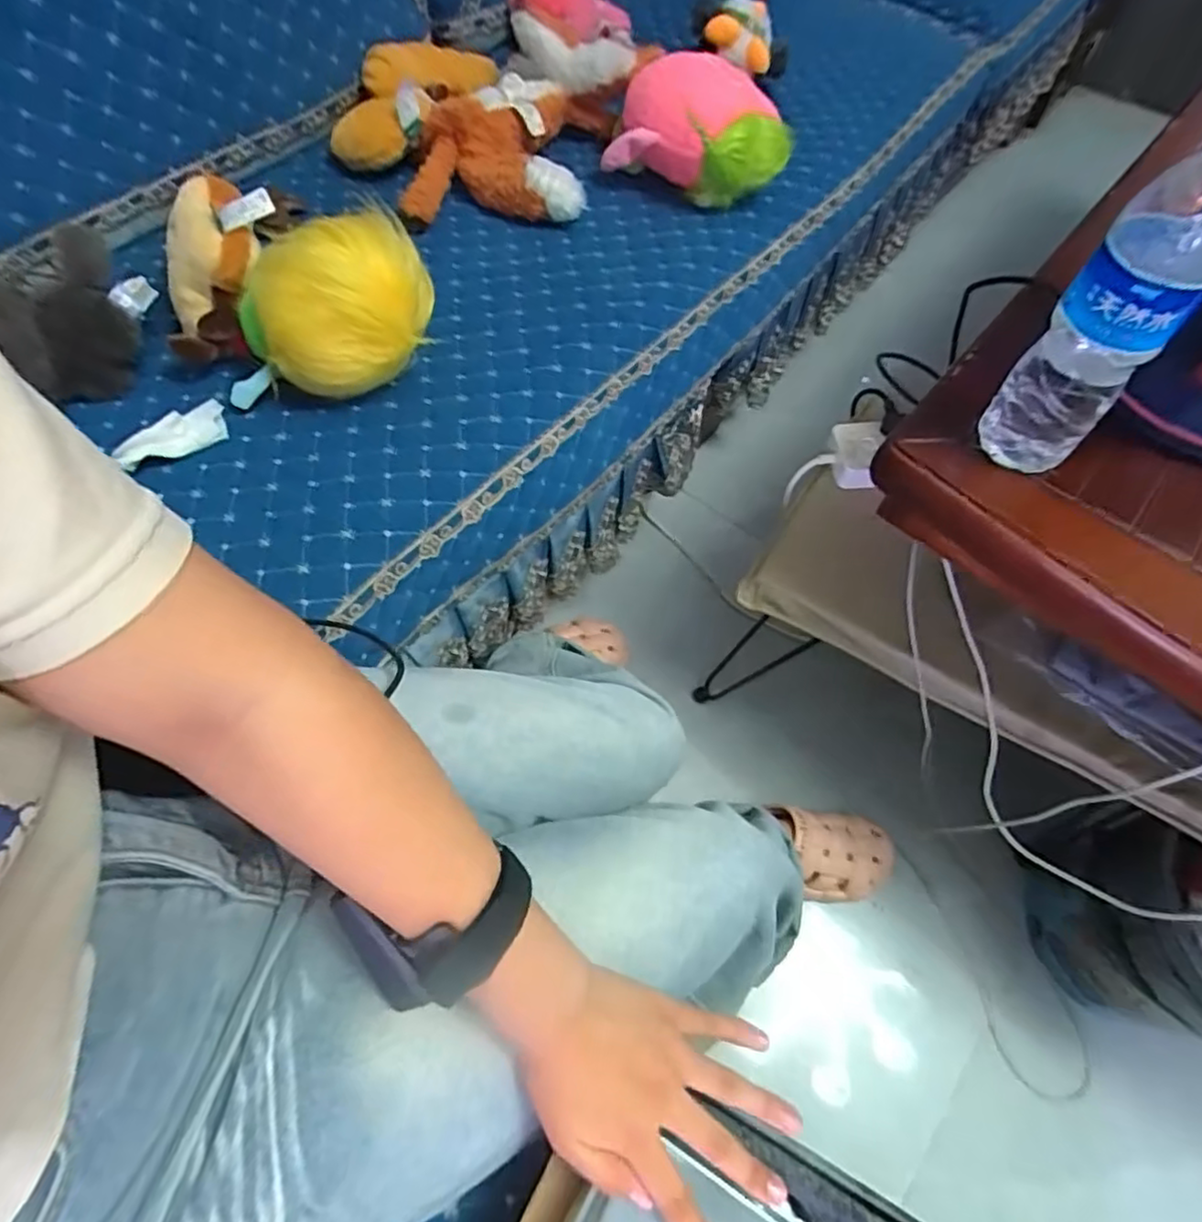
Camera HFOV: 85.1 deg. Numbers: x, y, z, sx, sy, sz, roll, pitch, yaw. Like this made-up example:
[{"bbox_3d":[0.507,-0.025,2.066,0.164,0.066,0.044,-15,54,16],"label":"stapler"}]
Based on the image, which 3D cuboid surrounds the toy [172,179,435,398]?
[{"bbox_3d":[-0.284,-0.287,0.607,0.243,0.131,0.139,20,63,9],"label":"toy"}]

